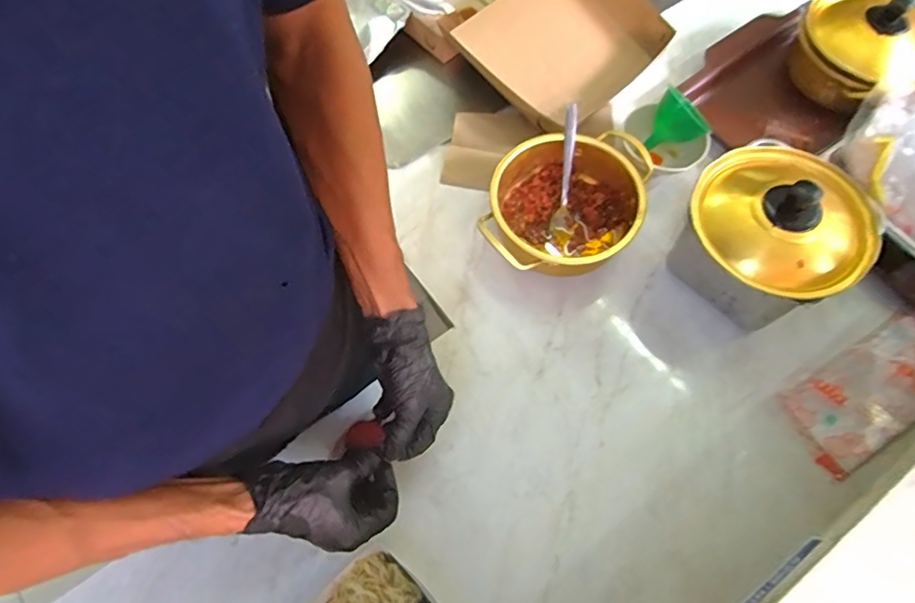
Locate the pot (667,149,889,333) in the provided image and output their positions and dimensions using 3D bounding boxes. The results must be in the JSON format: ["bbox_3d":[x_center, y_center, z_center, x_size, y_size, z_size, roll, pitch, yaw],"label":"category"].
[{"bbox_3d":[0.330,-0.068,0.594,0.161,0.174,0.164,0,67,1],"label":"pot"}]

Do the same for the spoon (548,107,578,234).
[{"bbox_3d":[0.133,-0.161,0.673,0.028,0.025,0.148,5,104,3],"label":"spoon"}]

